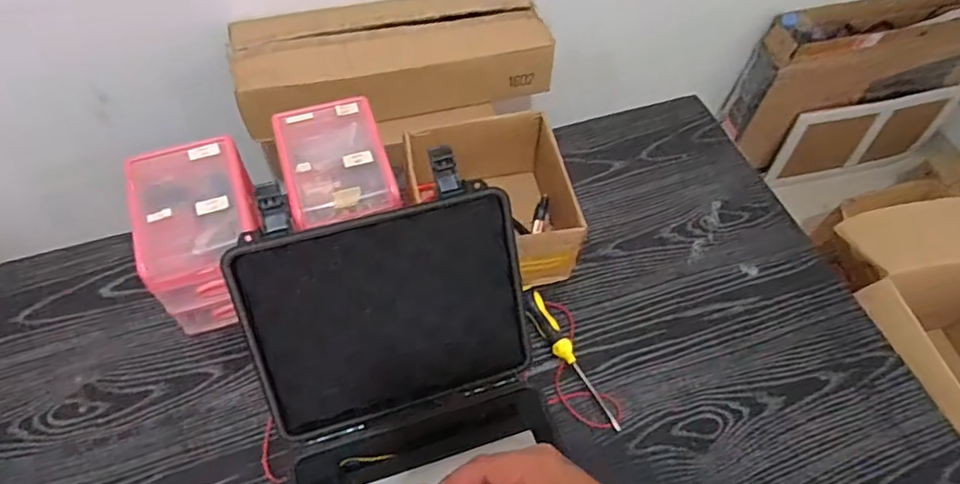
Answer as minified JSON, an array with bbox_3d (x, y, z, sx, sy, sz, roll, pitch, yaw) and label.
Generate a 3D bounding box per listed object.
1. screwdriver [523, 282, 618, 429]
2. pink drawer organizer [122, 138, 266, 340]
[{"bbox_3d":[0.111,0.142,0.757,0.030,0.033,0.210,-26,63,-19],"label":"screwdriver"},{"bbox_3d":[-0.336,-0.006,0.755,0.145,0.158,0.188,-18,60,-14],"label":"pink drawer organizer"}]

